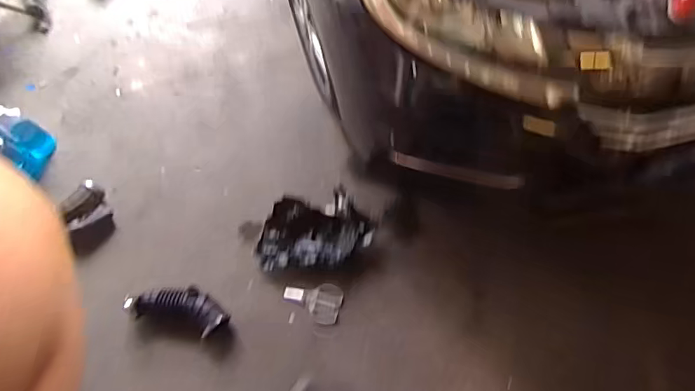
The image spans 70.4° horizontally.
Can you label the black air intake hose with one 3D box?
[{"bbox_3d":[-0.537,0.348,1.552,0.318,0.070,0.139,13,71,9],"label":"black air intake hose"}]

